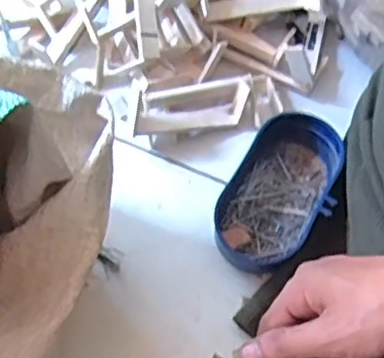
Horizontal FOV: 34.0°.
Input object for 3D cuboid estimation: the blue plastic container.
[{"bbox_3d":[0.081,0.013,0.581,0.093,0.043,0.155,28,65,13],"label":"blue plastic container"}]

